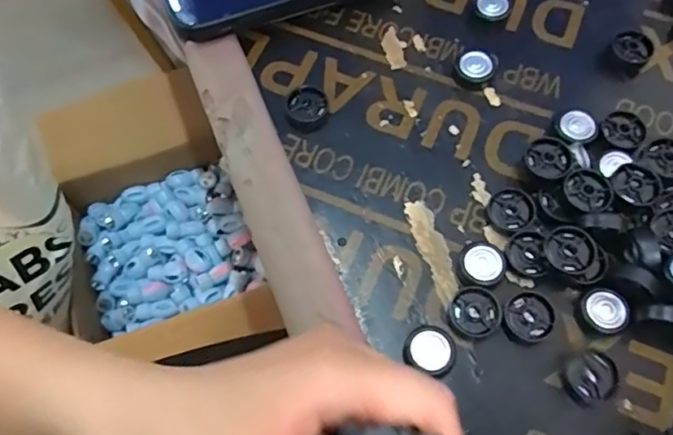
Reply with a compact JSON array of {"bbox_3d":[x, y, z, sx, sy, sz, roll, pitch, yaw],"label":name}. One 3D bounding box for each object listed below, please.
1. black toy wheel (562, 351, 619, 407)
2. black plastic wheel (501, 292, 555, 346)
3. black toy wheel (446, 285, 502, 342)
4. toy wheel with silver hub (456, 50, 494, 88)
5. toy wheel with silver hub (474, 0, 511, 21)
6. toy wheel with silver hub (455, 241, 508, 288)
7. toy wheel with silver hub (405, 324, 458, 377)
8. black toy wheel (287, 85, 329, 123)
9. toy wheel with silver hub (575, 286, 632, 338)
[{"bbox_3d":[0.119,0.075,0.256,0.023,0.011,0.022,0,68,0],"label":"black toy wheel"},{"bbox_3d":[0.094,0.049,0.269,0.024,0.008,0.023,0,68,0],"label":"black plastic wheel"},{"bbox_3d":[0.068,0.047,0.269,0.026,0.008,0.024,0,68,0],"label":"black toy wheel"},{"bbox_3d":[0.082,-0.088,0.324,0.021,0.010,0.020,0,68,0],"label":"toy wheel with silver hub"},{"bbox_3d":[0.097,-0.131,0.342,0.021,0.010,0.016,14,68,6],"label":"toy wheel with silver hub"},{"bbox_3d":[0.073,0.024,0.278,0.023,0.009,0.023,0,68,0],"label":"toy wheel with silver hub"},{"bbox_3d":[0.045,0.063,0.261,0.024,0.014,0.023,0,68,0],"label":"toy wheel with silver hub"},{"bbox_3d":[-0.017,-0.064,0.317,0.024,0.008,0.022,0,68,0],"label":"black toy wheel"},{"bbox_3d":[0.130,0.046,0.267,0.021,0.010,0.023,0,68,0],"label":"toy wheel with silver hub"}]

